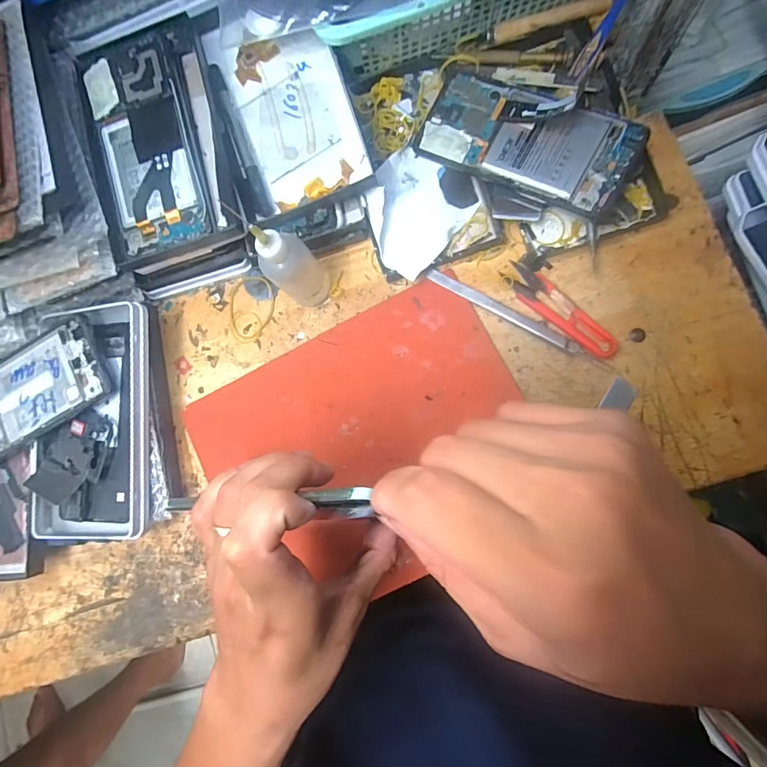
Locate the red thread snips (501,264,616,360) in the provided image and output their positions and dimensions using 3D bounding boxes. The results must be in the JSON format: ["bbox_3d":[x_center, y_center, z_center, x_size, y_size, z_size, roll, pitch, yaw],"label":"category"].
[{"bbox_3d":[0.135,-0.057,0.332,0.100,0.009,0.024,41,90,10],"label":"red thread snips"}]

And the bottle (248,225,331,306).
[{"bbox_3d":[-0.065,-0.084,0.316,0.035,0.095,0.029,-45,81,1],"label":"bottle"}]

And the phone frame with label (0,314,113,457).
[{"bbox_3d":[-0.294,0.008,0.355,0.153,0.007,0.073,-29,81,4],"label":"phone frame with label"}]

